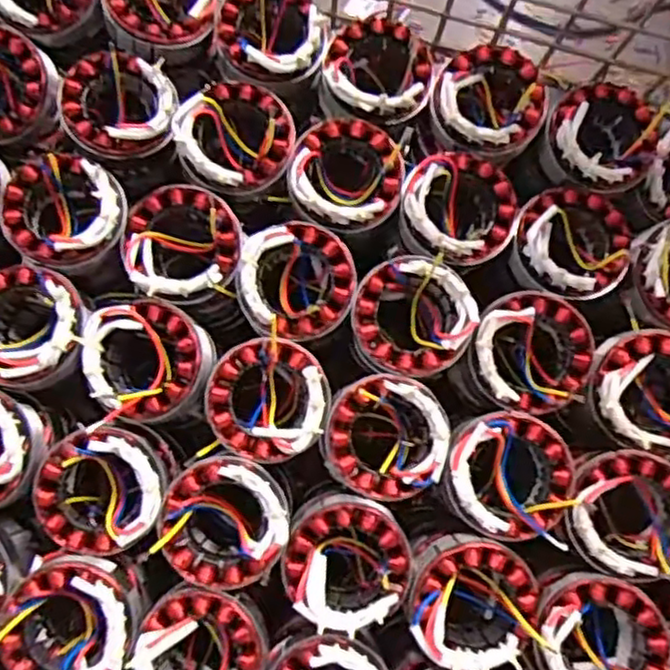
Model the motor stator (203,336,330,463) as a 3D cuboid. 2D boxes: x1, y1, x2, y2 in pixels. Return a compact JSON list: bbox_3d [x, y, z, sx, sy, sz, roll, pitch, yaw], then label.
[{"bbox_3d":[-0.048,0.047,0.518,0.085,0.042,0.085,0,80,-2],"label":"motor stator"}]

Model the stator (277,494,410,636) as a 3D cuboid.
[{"bbox_3d":[0.007,0.158,0.501,0.084,0.049,0.085,0,80,-2],"label":"stator"}]

